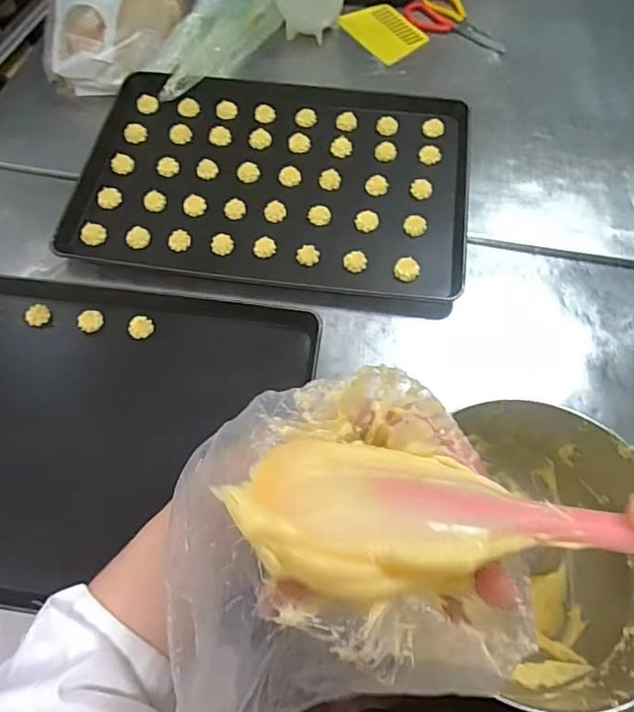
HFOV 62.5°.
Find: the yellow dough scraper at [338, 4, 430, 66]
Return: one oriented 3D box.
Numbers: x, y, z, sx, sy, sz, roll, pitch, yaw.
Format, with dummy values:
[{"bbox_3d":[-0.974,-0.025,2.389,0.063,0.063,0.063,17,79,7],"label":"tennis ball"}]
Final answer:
[{"bbox_3d":[0.131,-0.636,1.024,0.112,0.004,0.159,-34,71,-10],"label":"yellow dough scraper"}]

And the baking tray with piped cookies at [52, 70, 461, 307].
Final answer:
[{"bbox_3d":[-0.065,-0.292,0.832,0.593,0.031,0.388,8,63,4],"label":"baking tray with piped cookies"}]

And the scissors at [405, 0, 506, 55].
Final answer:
[{"bbox_3d":[0.275,-0.648,1.022,0.108,0.013,0.222,-39,69,-18],"label":"scissors"}]

